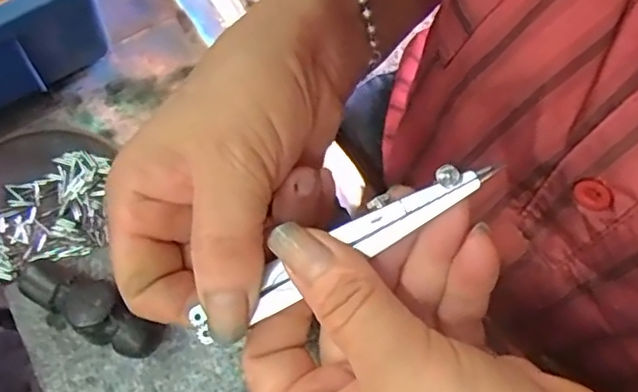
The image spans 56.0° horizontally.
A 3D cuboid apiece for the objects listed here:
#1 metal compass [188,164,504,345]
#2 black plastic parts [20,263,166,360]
[{"bbox_3d":[0.005,0.017,0.189,0.107,0.006,0.013,-32,61,12],"label":"metal compass"},{"bbox_3d":[-0.095,0.048,0.249,0.066,0.022,0.021,22,62,12],"label":"black plastic parts"}]

